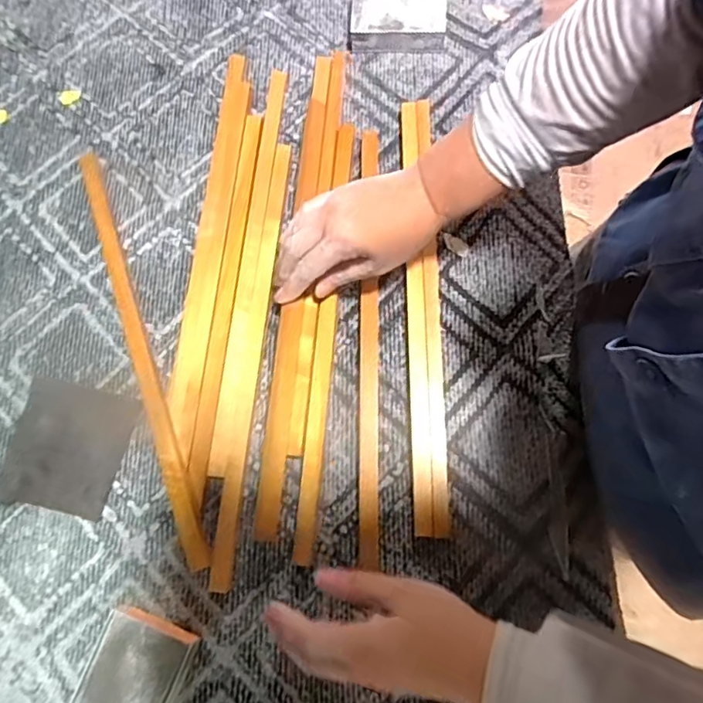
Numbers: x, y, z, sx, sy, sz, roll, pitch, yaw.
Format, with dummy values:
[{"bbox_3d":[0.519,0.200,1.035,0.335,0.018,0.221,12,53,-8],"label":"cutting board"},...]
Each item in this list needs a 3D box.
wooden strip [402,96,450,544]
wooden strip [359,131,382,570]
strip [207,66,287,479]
[{"bbox_3d":[0.066,-0.049,0.489,0.028,0.015,0.408,0,74,2],"label":"wooden strip"},{"bbox_3d":[0.018,-0.025,0.492,0.017,0.011,0.410,0,75,2],"label":"wooden strip"},{"bbox_3d":[-0.094,-0.092,0.511,0.018,0.014,0.408,5,74,3],"label":"strip"}]

